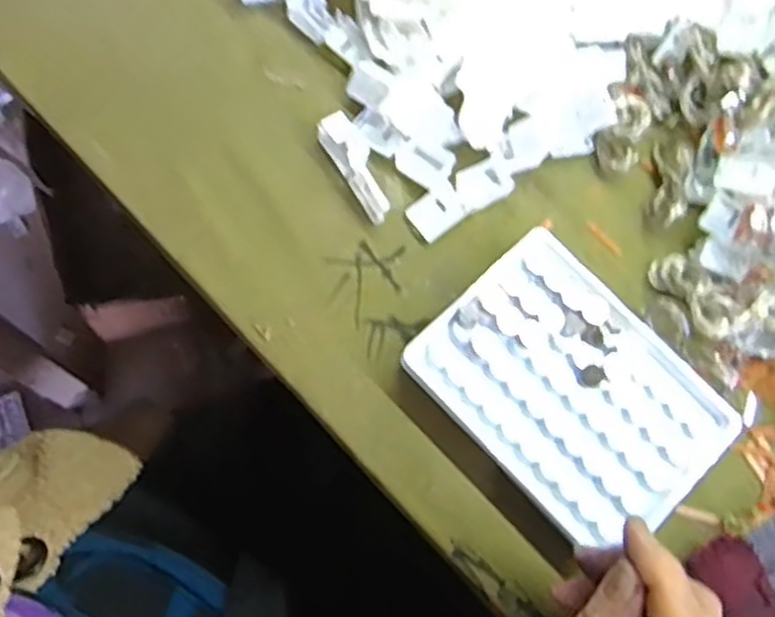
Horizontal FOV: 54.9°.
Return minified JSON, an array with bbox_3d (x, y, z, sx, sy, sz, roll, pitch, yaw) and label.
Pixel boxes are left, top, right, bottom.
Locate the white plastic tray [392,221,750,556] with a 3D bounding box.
[{"bbox_3d":[0.083,0.037,0.337,0.094,0.012,0.129,-43,79,-12],"label":"white plastic tray"}]

